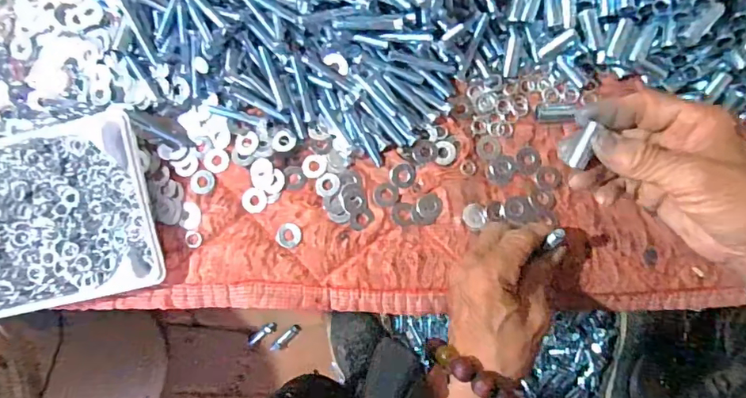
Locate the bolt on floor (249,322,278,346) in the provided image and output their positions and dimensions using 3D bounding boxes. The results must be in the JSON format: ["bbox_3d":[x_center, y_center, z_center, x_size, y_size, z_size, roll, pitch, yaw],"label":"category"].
[{"bbox_3d":[-0.202,0.246,0.895,0.065,0.010,0.017,-36,84,2],"label":"bolt on floor"}]

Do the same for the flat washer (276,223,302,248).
[{"bbox_3d":[-0.074,0.032,0.435,0.022,0.004,0.022,1,86,5],"label":"flat washer"}]

